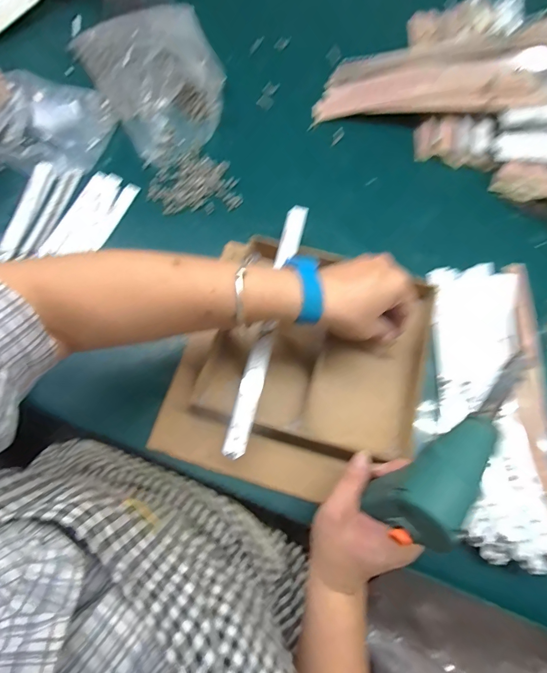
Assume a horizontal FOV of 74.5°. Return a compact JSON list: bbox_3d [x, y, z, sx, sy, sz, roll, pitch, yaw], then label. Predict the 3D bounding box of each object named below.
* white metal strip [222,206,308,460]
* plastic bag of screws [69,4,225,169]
[{"bbox_3d":[-0.004,-0.020,0.382,0.021,0.011,0.287,14,72,3],"label":"white metal strip"},{"bbox_3d":[-0.160,-0.383,0.508,0.182,0.072,0.261,-29,73,-10],"label":"plastic bag of screws"}]

